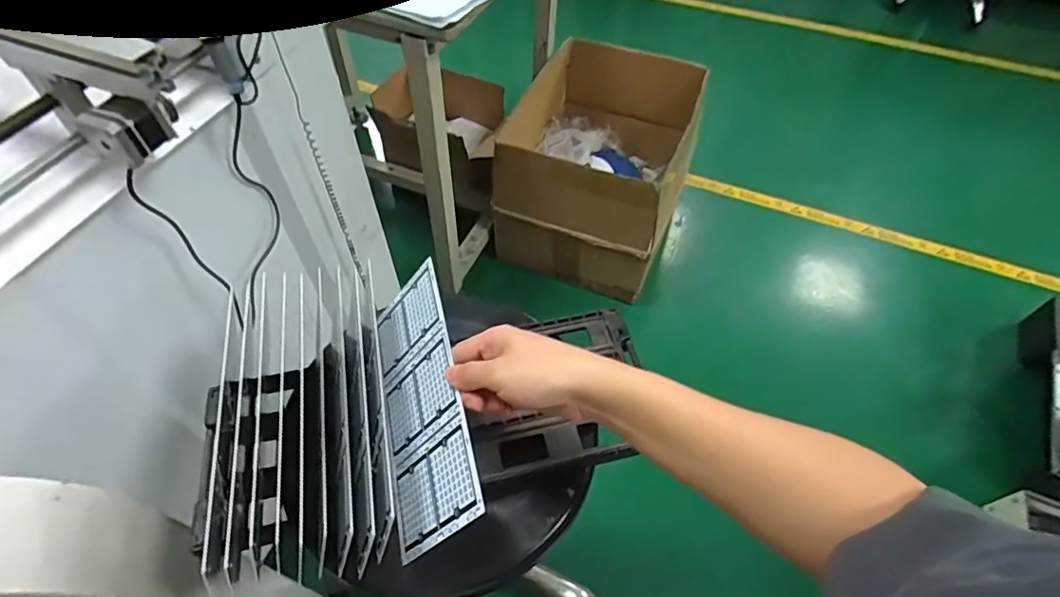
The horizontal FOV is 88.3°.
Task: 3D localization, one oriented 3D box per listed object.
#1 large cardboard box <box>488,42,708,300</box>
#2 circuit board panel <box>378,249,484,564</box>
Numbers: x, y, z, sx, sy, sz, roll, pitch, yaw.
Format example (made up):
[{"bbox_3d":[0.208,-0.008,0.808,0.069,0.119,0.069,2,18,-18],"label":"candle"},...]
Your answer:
[{"bbox_3d":[0.173,-0.379,1.453,0.469,0.340,0.561,20,57,14],"label":"large cardboard box"},{"bbox_3d":[-0.098,0.089,0.482,0.005,0.114,0.239,16,43,-39],"label":"circuit board panel"}]

